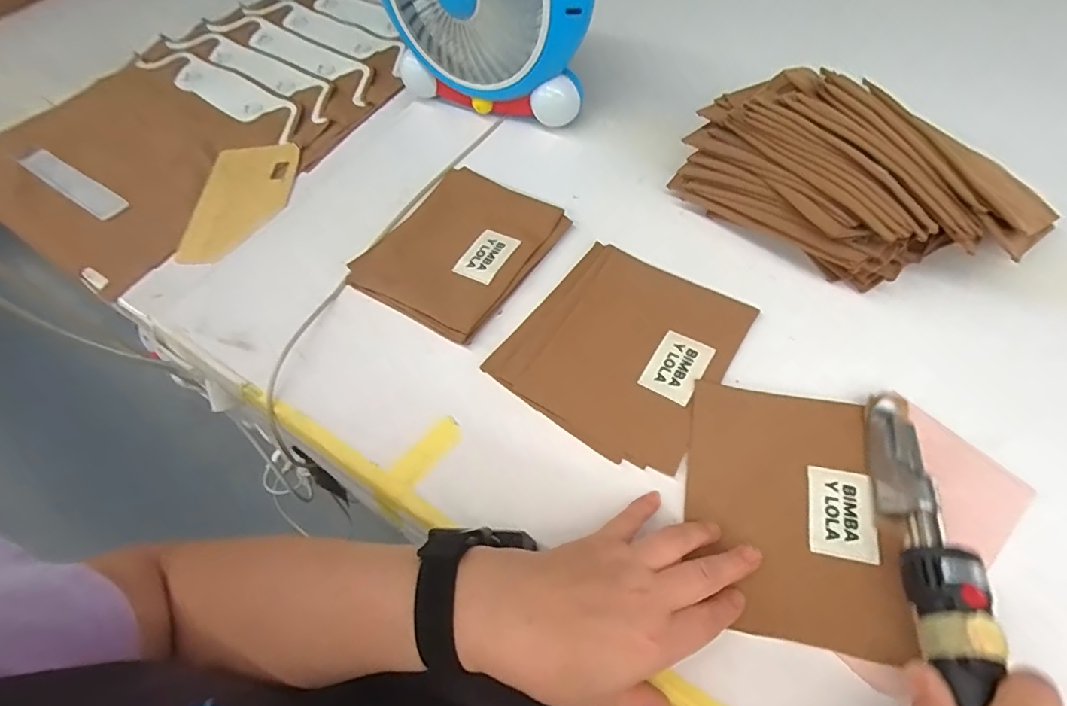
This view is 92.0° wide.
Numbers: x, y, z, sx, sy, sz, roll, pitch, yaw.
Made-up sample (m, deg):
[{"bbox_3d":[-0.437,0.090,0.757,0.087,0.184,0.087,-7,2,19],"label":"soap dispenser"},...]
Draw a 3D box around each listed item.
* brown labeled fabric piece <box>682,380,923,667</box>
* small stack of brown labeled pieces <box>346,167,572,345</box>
[{"bbox_3d":[0.173,0.102,0.352,0.133,0.008,0.169,8,59,14],"label":"brown labeled fabric piece"},{"bbox_3d":[-0.072,-0.099,0.492,0.143,0.021,0.170,28,65,19],"label":"small stack of brown labeled pieces"}]

